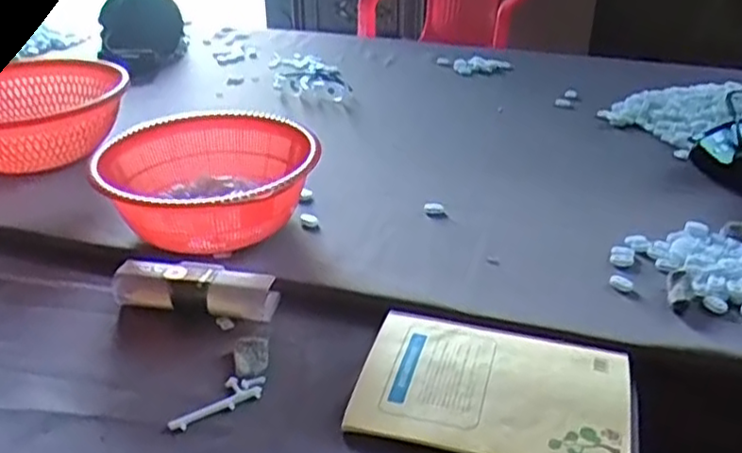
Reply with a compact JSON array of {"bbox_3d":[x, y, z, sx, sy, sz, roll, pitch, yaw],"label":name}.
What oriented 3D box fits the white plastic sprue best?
[{"bbox_3d":[-0.122,0.140,0.557,0.082,0.005,0.028,-21,35,-31],"label":"white plastic sprue"}]

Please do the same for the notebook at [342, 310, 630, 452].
[{"bbox_3d":[0.097,0.129,0.557,0.205,0.022,0.141,8,31,17],"label":"notebook"}]

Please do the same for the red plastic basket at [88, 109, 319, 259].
[{"bbox_3d":[-0.169,-0.033,0.750,0.215,0.106,0.225,-7,30,-9],"label":"red plastic basket"}]

